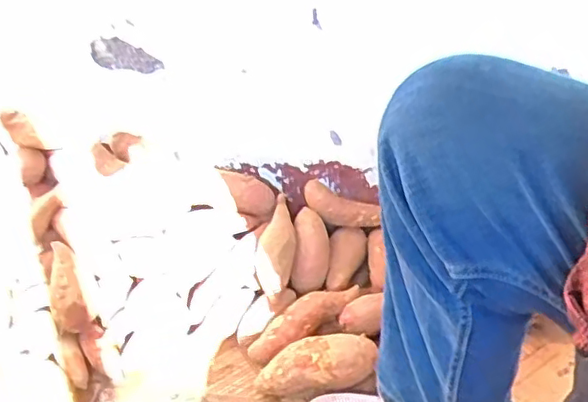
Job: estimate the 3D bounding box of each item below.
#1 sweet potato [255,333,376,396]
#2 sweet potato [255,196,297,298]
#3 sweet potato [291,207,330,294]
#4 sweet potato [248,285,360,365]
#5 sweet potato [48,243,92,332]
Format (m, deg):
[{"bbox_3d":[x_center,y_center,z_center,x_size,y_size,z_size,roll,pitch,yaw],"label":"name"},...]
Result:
[{"bbox_3d":[0.025,0.204,0.771,0.152,0.050,0.053,-17,40,6],"label":"sweet potato"},{"bbox_3d":[-0.022,0.054,0.869,0.053,0.049,0.148,2,61,8],"label":"sweet potato"},{"bbox_3d":[0.023,0.067,0.879,0.049,0.049,0.119,1,74,7],"label":"sweet potato"},{"bbox_3d":[0.013,0.155,0.834,0.164,0.038,0.045,-33,45,-29],"label":"sweet potato"},{"bbox_3d":[-0.310,0.116,0.846,0.045,0.034,0.123,-14,71,-10],"label":"sweet potato"}]

